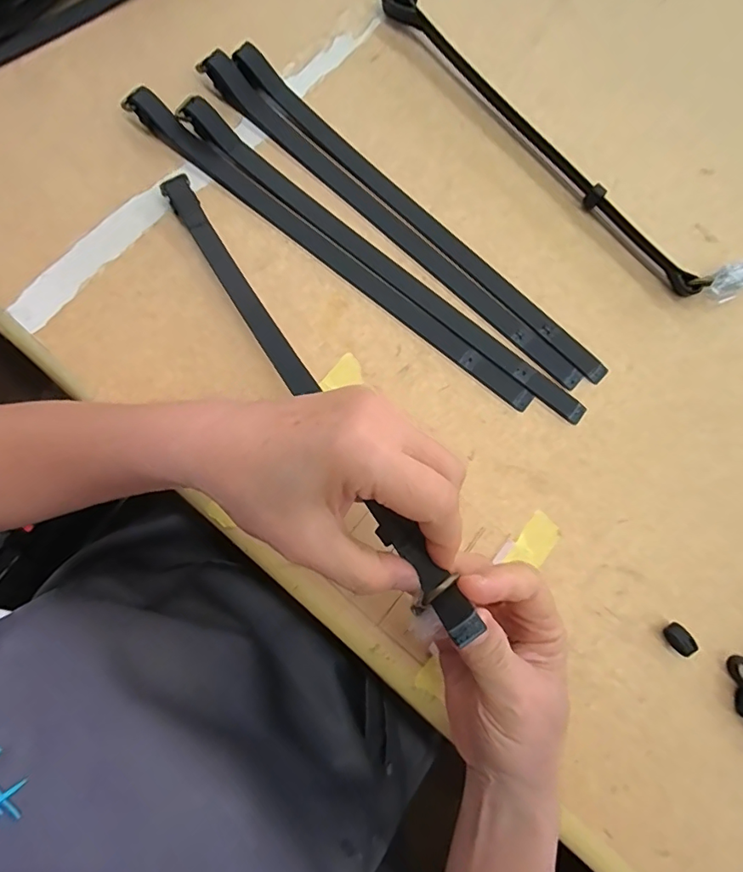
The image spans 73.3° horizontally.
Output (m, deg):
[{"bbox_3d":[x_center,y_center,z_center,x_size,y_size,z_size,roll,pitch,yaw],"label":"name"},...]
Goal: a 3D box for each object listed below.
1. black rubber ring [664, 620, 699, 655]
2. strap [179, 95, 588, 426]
[{"bbox_3d":[0.204,0.134,0.331,0.013,0.016,0.018,-32,82,-7],"label":"black rubber ring"},{"bbox_3d":[0.003,-0.132,0.374,0.367,0.012,0.021,40,81,6],"label":"strap"}]

